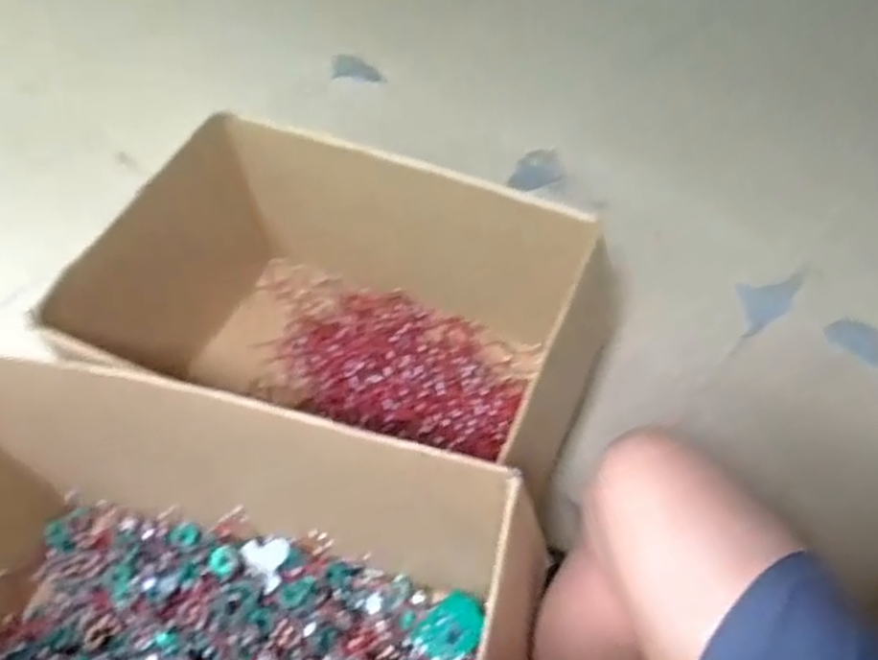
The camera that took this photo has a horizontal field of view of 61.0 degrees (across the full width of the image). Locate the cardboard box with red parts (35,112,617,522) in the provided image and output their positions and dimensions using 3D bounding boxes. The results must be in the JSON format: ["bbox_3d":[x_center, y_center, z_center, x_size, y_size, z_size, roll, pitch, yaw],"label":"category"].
[{"bbox_3d":[-0.108,-0.041,1.068,0.661,0.286,0.412,15,58,11],"label":"cardboard box with red parts"}]

